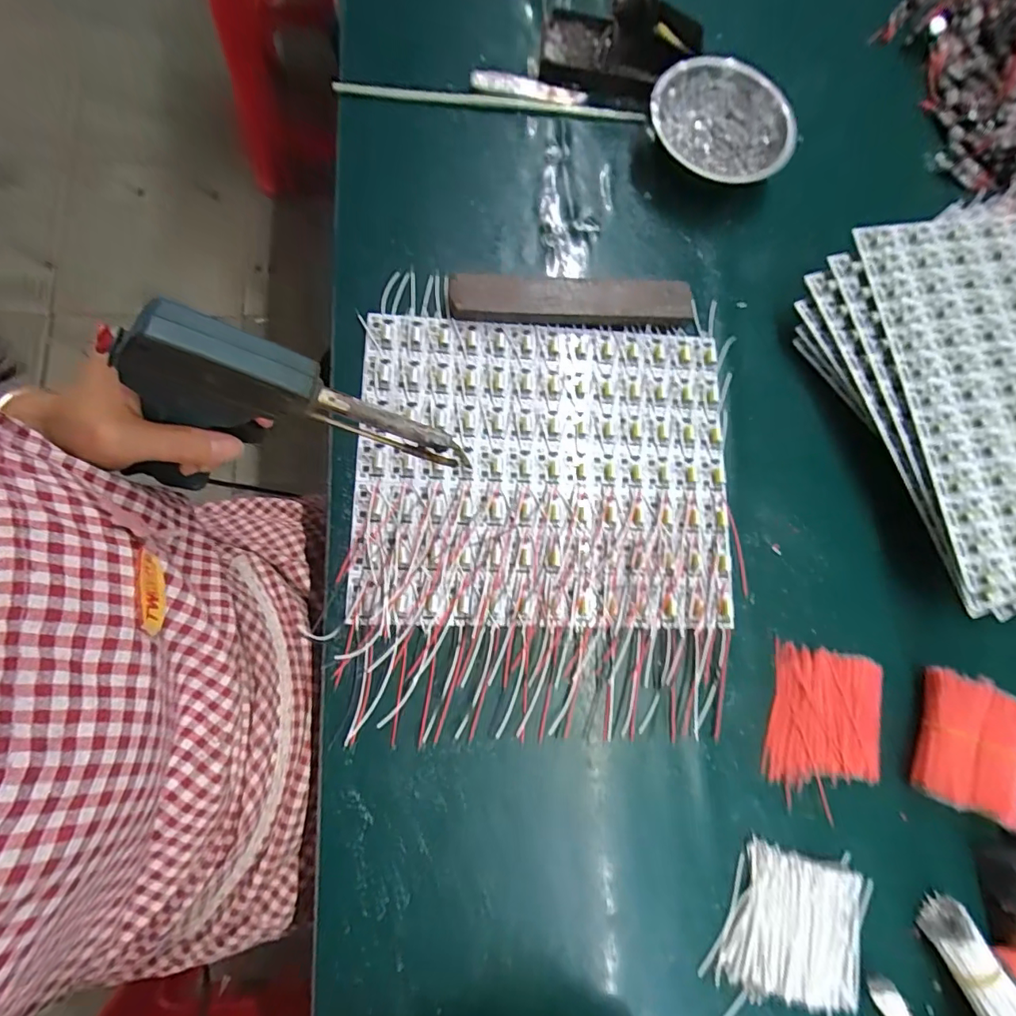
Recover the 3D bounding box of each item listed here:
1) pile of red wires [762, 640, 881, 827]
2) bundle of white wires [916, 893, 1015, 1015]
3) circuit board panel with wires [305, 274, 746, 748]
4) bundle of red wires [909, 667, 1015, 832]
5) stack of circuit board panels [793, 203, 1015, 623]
[{"bbox_3d":[0.237,0.163,0.370,0.084,0.005,0.110,13,78,-2],"label":"pile of red wires"},{"bbox_3d":[0.317,0.317,0.322,0.035,0.020,0.102,-23,59,-6],"label":"bundle of white wires"},{"bbox_3d":[0.028,-0.008,0.384,0.295,0.030,0.347,6,78,-4],"label":"circuit board panel with wires"},{"bbox_3d":[0.336,0.172,0.365,0.064,0.023,0.091,18,78,-1],"label":"bundle of red wires"},{"bbox_3d":[0.414,-0.098,0.398,0.284,0.067,0.314,-21,81,-9],"label":"stack of circuit board panels"}]

